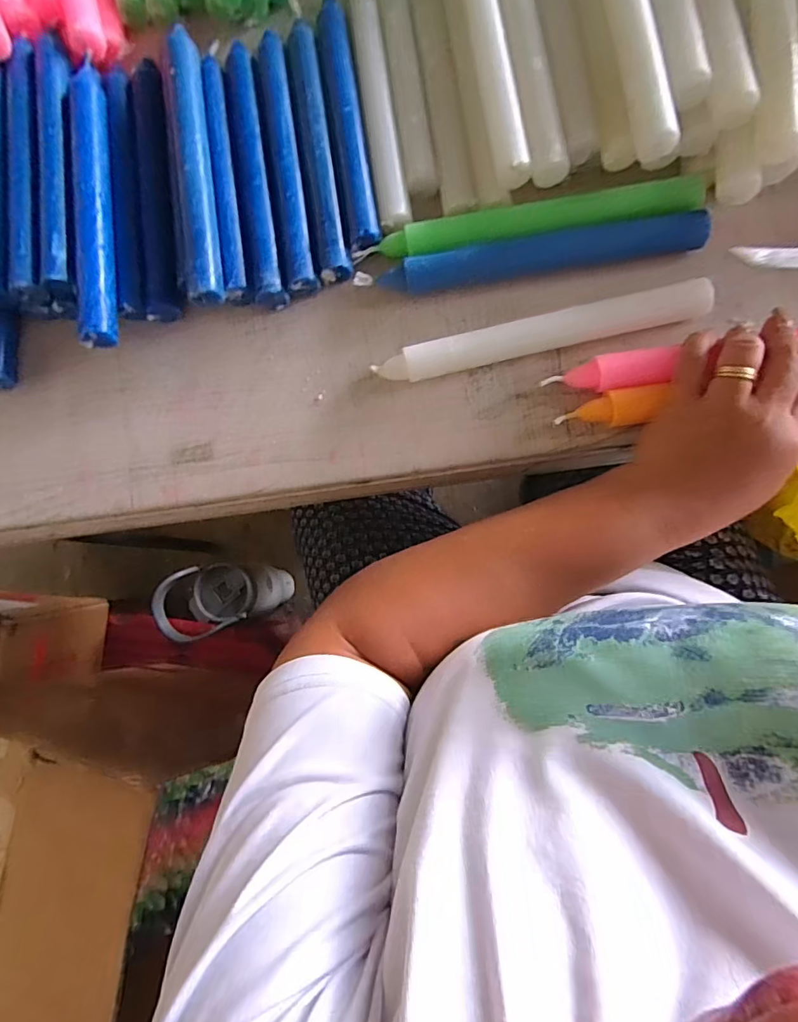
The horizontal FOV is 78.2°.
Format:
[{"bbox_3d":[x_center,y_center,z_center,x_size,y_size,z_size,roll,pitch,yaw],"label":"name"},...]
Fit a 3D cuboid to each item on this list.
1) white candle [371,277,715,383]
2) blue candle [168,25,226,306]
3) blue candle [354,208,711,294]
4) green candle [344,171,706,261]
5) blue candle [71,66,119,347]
[{"bbox_3d":[0.089,-0.112,0.313,0.204,0.028,0.021,-12,81,4],"label":"white candle"},{"bbox_3d":[-0.138,-0.233,0.335,0.019,0.022,0.198,-9,82,4],"label":"blue candle"},{"bbox_3d":[0.084,-0.168,0.321,0.219,0.021,0.026,-8,82,5],"label":"blue candle"},{"bbox_3d":[0.083,-0.190,0.321,0.217,0.015,0.024,-8,82,5],"label":"green candle"},{"bbox_3d":[-0.209,-0.214,0.339,0.020,0.023,0.214,-8,82,5],"label":"blue candle"}]

